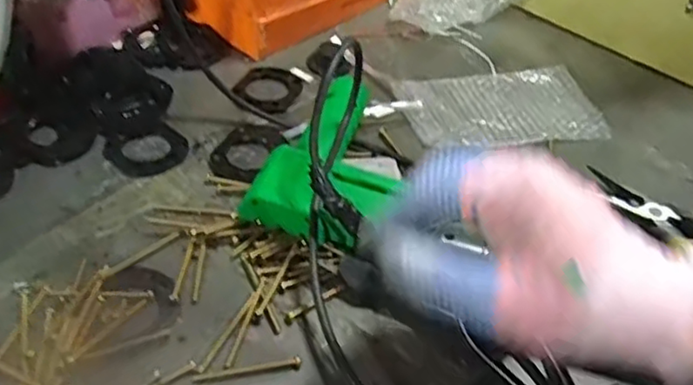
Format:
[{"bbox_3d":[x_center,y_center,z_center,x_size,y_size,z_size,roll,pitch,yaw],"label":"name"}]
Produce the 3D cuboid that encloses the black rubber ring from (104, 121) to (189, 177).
[{"bbox_3d":[-0.143,-0.029,0.466,0.055,0.007,0.049,-22,51,-25],"label":"black rubber ring"}]

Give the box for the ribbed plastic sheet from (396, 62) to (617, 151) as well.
[{"bbox_3d":[0.128,-0.071,0.531,0.161,0.009,0.092,-8,47,-14],"label":"ribbed plastic sheet"}]

